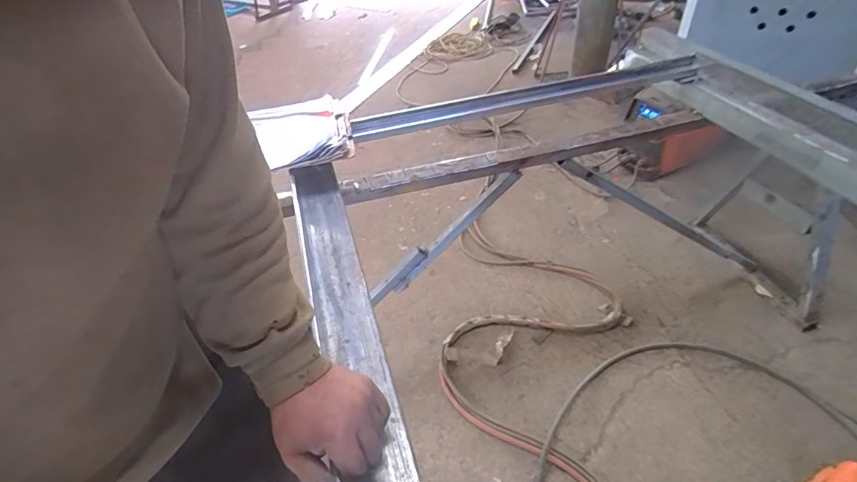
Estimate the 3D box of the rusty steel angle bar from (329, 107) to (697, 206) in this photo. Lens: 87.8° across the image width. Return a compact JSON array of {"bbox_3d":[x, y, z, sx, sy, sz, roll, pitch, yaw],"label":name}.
[{"bbox_3d":[0.227,-0.196,0.999,0.850,0.039,0.076,-14,43,-10],"label":"rusty steel angle bar"}]

